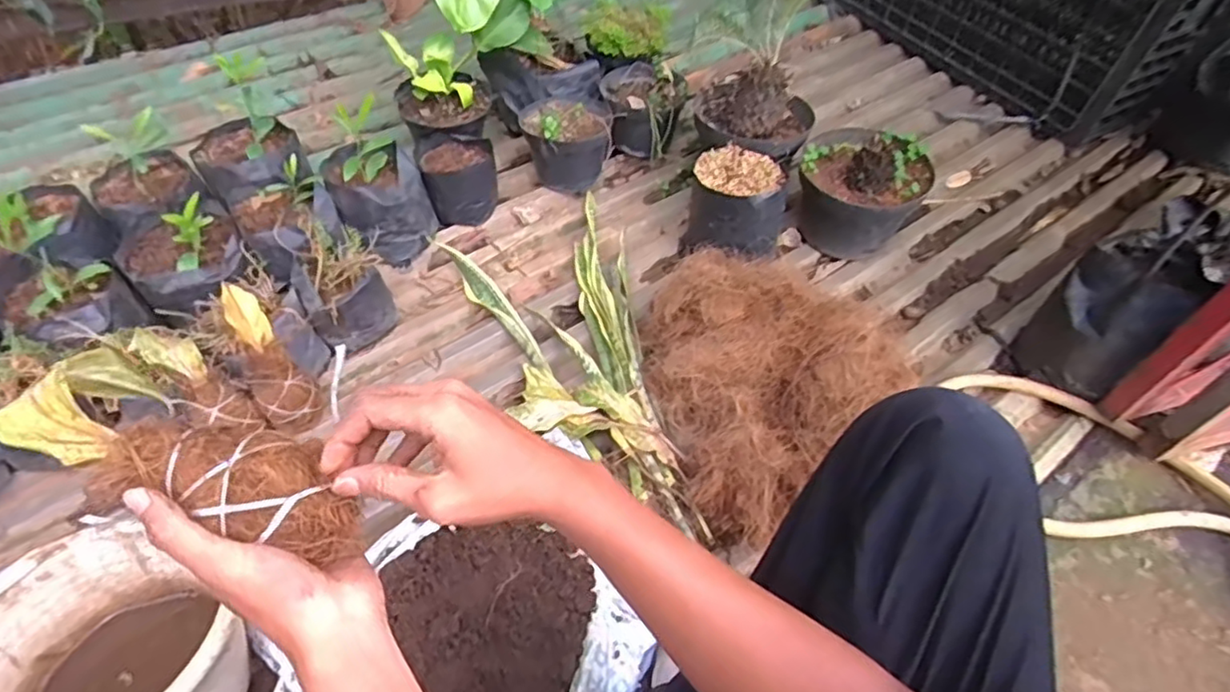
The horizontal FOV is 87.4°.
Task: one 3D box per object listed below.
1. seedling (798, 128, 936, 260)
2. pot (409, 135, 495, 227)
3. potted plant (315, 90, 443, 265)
[{"bbox_3d":[0.424,-0.269,1.141,0.211,0.191,0.175,27,53,13],"label":"seedling"},{"bbox_3d":[-0.278,-0.287,1.138,0.130,0.120,0.119,4,52,-5],"label":"pot"},{"bbox_3d":[-0.393,-0.263,1.059,0.143,0.200,0.183,-23,58,-23],"label":"potted plant"}]

